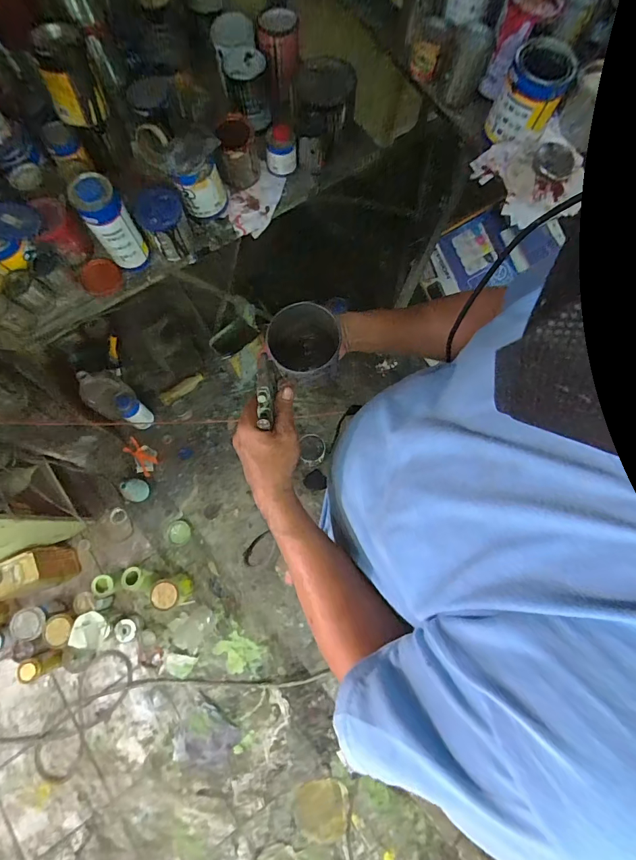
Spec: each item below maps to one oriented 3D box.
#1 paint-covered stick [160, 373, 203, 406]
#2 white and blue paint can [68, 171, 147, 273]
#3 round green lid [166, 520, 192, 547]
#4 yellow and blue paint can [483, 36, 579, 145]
[{"bbox_3d":[-0.553,-0.171,1.574,0.187,0.024,0.060,-37,79,-10],"label":"paint-covered stick"},{"bbox_3d":[-0.439,-0.435,0.826,0.086,0.198,0.094,0,75,-1],"label":"white and blue paint can"},{"bbox_3d":[-0.535,0.397,1.494,0.088,0.027,0.095,0,75,-1],"label":"round green lid"},{"bbox_3d":[0.388,-0.615,0.710,0.105,0.122,0.103,0,75,-1],"label":"yellow and blue paint can"}]

